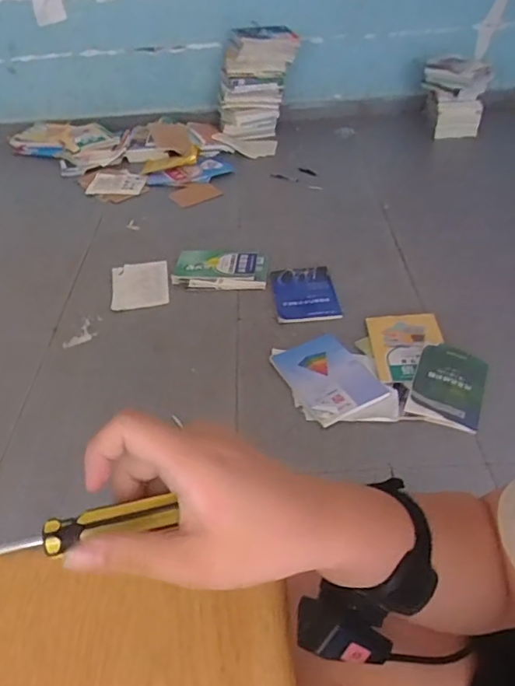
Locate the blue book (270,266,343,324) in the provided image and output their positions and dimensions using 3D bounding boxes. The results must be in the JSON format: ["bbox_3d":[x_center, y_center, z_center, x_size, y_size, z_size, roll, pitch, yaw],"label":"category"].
[{"bbox_3d":[0.145,-0.155,1.671,0.189,0.026,0.238,-7,42,-3],"label":"blue book"}]

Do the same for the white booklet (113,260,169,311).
[{"bbox_3d":[-0.395,-0.210,1.801,0.185,0.016,0.244,-8,42,-4],"label":"white booklet"}]

